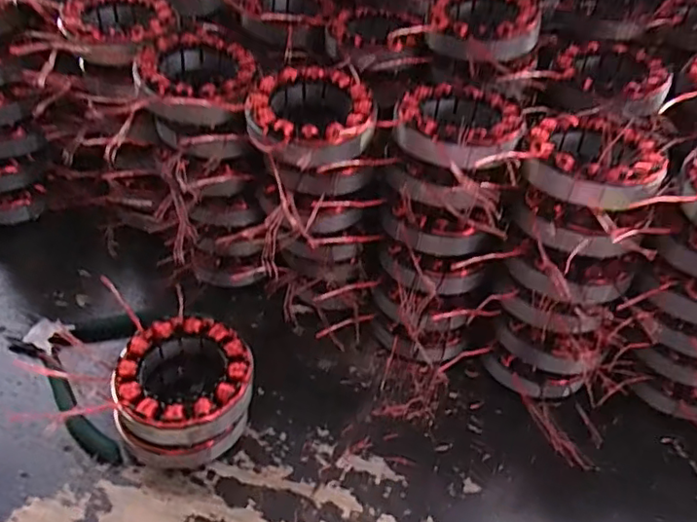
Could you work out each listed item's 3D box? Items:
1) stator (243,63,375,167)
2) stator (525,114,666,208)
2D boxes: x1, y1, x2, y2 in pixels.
[{"bbox_3d":[-0.027,-0.096,0.409,0.083,0.037,0.084,2,45,-2],"label":"stator"},{"bbox_3d":[0.160,-0.068,0.380,0.081,0.022,0.090,27,49,22],"label":"stator"}]

